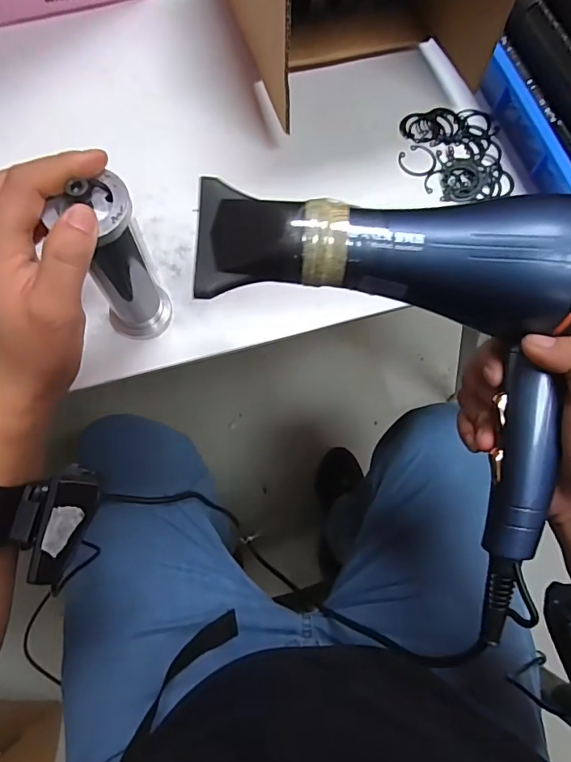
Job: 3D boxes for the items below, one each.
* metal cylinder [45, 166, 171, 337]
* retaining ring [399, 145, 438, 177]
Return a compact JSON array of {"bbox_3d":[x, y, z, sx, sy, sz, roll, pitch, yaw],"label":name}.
[{"bbox_3d":[-0.111,-0.074,0.320,0.052,0.143,0.043,-13,74,-12],"label":"metal cylinder"},{"bbox_3d":[0.126,-0.208,0.444,0.035,0.004,0.035,0,71,-1],"label":"retaining ring"}]

